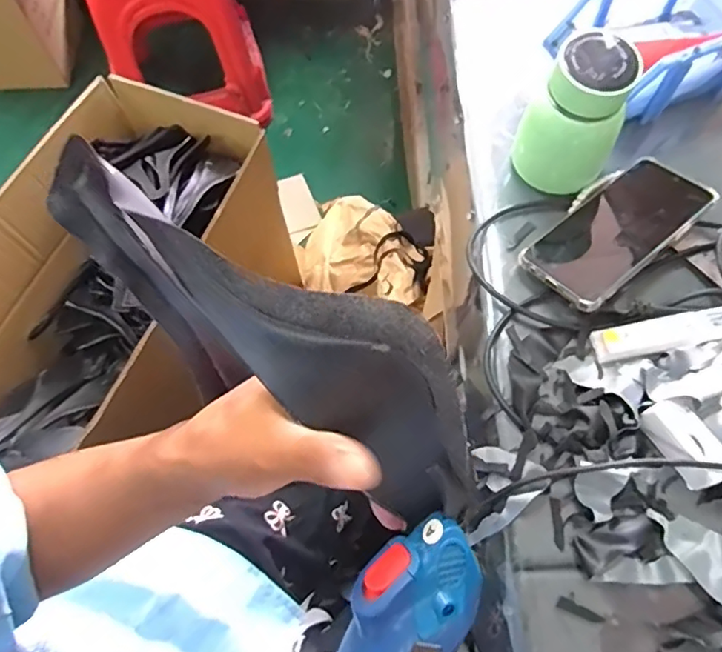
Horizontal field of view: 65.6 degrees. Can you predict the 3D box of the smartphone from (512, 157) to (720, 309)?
[{"bbox_3d":[0.216,-0.081,0.470,0.158,0.011,0.076,-38,62,-10],"label":"smartphone"}]

